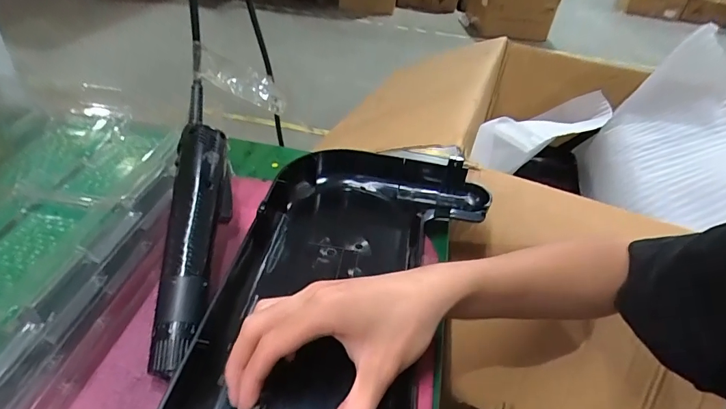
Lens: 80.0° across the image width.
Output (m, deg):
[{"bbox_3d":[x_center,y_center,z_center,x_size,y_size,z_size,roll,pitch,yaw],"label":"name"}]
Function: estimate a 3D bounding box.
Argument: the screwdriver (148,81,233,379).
[{"bbox_3d":[-0.128,0.008,0.336,0.037,0.030,0.230,-2,62,-3],"label":"screwdriver"}]

